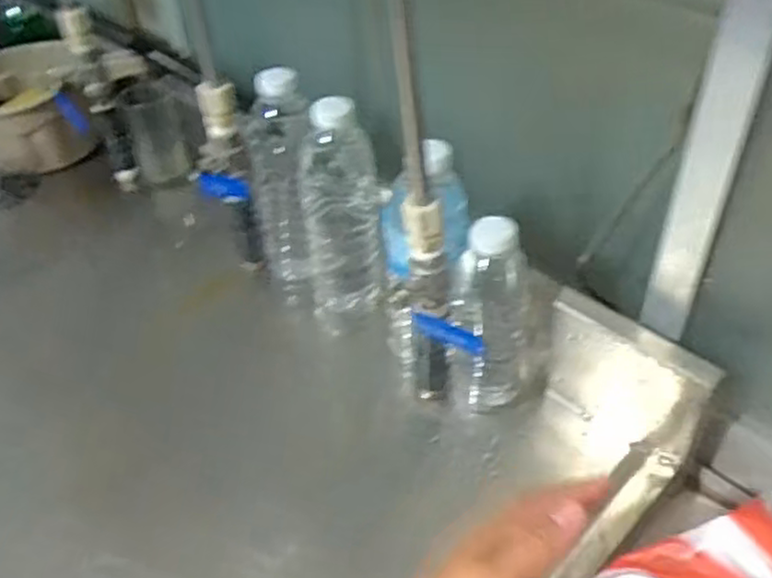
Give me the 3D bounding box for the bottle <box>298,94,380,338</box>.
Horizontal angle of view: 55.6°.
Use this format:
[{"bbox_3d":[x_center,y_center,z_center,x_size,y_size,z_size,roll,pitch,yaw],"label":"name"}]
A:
[{"bbox_3d":[-0.040,-0.060,0.652,0.066,0.211,0.059,-8,43,-5],"label":"bottle"}]

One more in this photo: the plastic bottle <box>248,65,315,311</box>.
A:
[{"bbox_3d":[-0.093,-0.082,0.684,0.056,0.234,0.068,-8,43,-5],"label":"plastic bottle"}]

